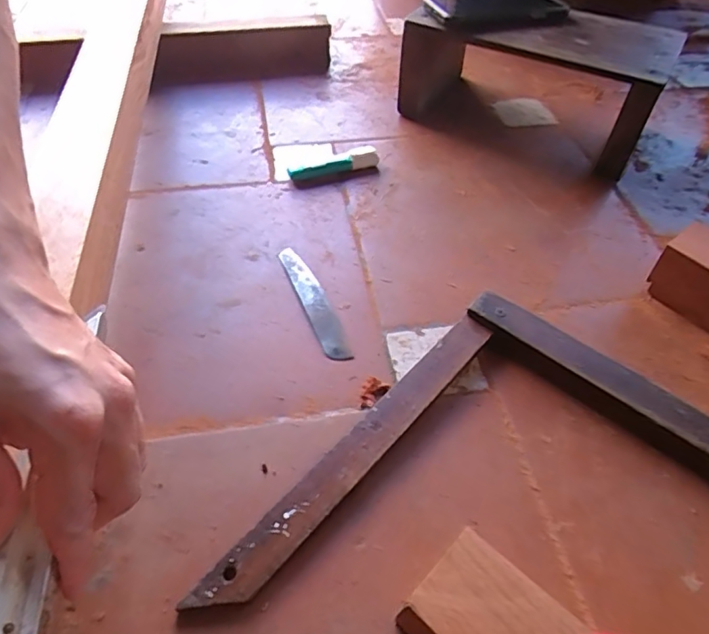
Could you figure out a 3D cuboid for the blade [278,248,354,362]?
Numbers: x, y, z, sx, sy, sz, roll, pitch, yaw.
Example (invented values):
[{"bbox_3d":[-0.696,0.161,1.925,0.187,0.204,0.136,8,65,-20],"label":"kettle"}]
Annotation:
[{"bbox_3d":[-0.037,-0.015,0.470,0.023,0.004,0.137,-20,53,-13],"label":"blade"}]

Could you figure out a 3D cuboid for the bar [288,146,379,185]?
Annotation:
[{"bbox_3d":[-0.022,-0.170,0.591,0.102,0.016,0.019,-14,51,-13],"label":"bar"}]

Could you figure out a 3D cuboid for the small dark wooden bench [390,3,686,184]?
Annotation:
[{"bbox_3d":[0.213,-0.291,0.633,0.275,0.127,0.156,23,52,18],"label":"small dark wooden bench"}]

